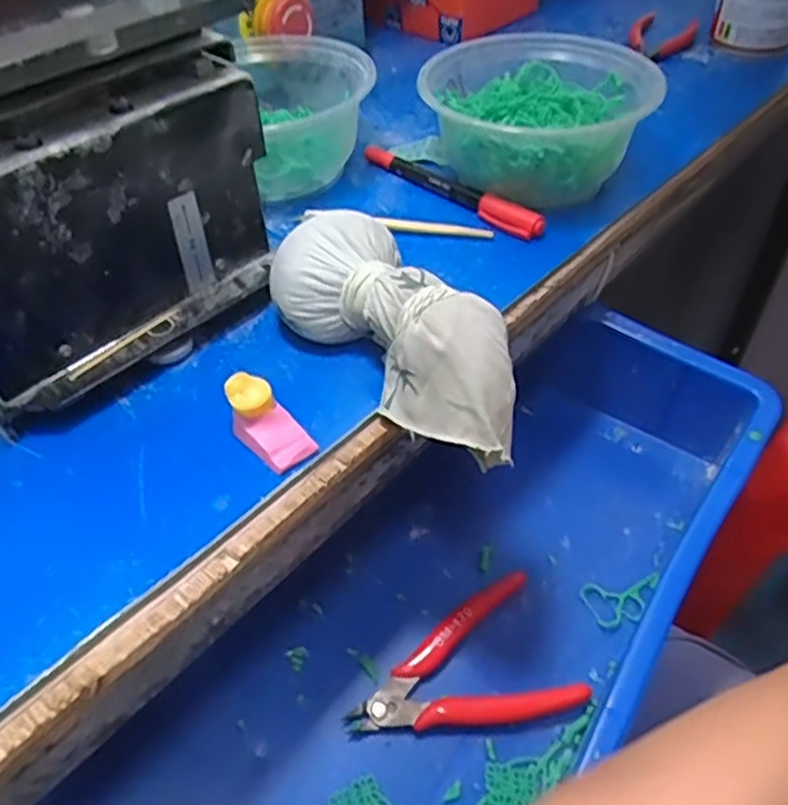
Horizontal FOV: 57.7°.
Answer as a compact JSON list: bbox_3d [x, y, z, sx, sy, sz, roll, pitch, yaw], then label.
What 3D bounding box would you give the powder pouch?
[{"bbox_3d":[0.002,-0.034,0.320,0.057,0.043,0.138,-36,54,-28],"label":"powder pouch"}]

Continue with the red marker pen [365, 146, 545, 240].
[{"bbox_3d":[0.031,-0.132,0.430,0.139,0.015,0.016,35,56,30],"label":"red marker pen"}]

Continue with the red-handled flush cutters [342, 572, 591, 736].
[{"bbox_3d":[0.032,0.141,0.377,0.118,0.012,0.072,-17,47,-14],"label":"red-handled flush cutters"}]

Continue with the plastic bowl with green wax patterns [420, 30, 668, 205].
[{"bbox_3d":[0.082,-0.163,0.427,0.130,0.062,0.122,-1,46,1],"label":"plastic bowl with green wax patterns"}]

